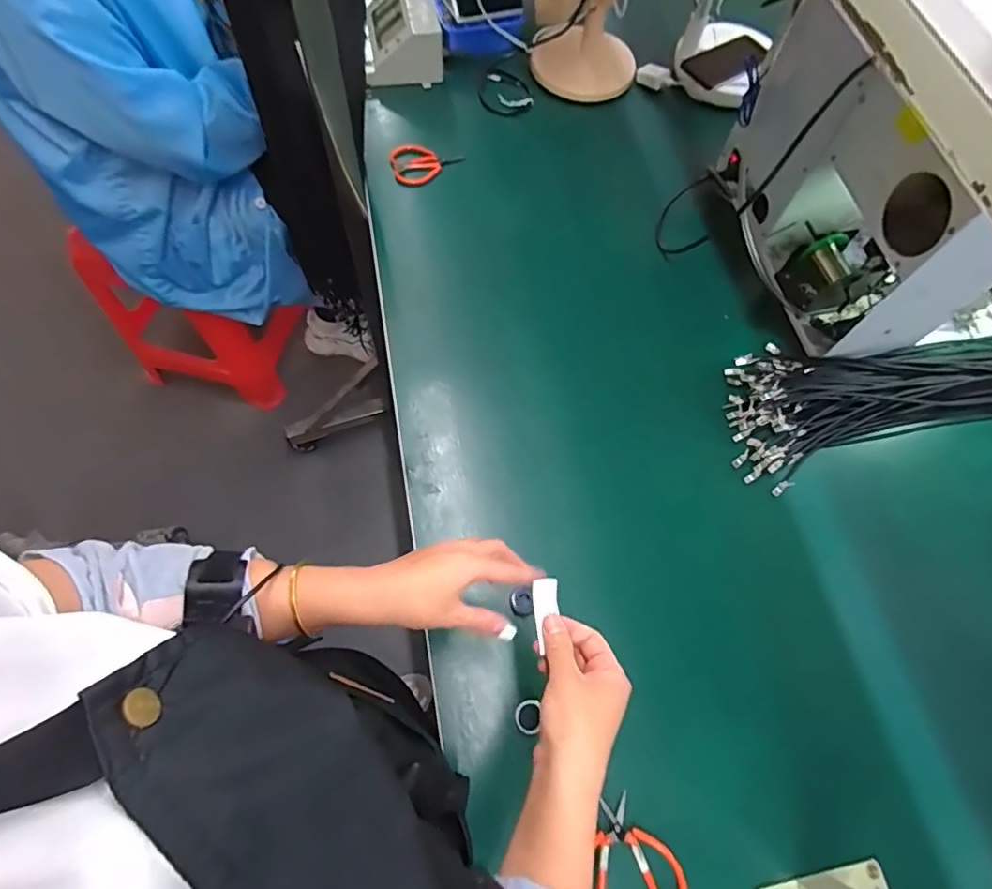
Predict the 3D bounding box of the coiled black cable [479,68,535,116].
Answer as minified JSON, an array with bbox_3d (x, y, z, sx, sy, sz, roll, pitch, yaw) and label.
[{"bbox_3d":[0.018,-0.617,0.954,0.094,0.013,0.104,4,67,-2],"label":"coiled black cable"}]

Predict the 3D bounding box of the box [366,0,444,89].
[{"bbox_3d":[-0.168,-0.708,0.949,0.134,0.103,0.160,-9,67,-7],"label":"box"}]

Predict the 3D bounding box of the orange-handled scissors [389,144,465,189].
[{"bbox_3d":[-0.111,-0.458,0.877,0.113,0.018,0.068,-21,69,-12],"label":"orange-handled scissors"}]

